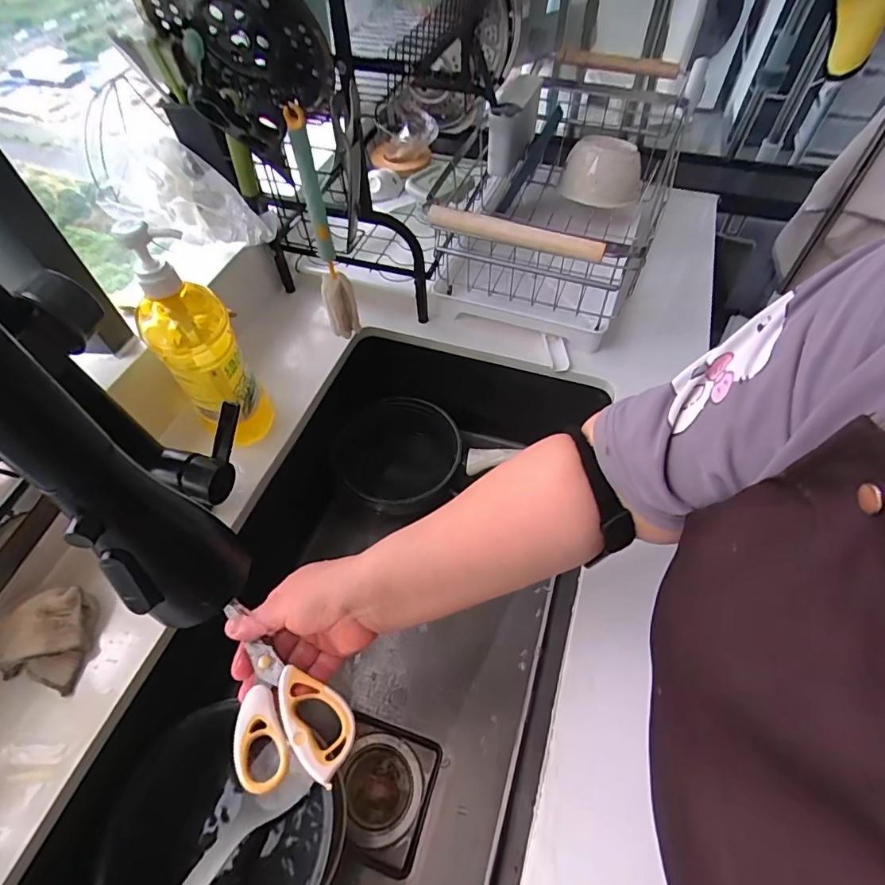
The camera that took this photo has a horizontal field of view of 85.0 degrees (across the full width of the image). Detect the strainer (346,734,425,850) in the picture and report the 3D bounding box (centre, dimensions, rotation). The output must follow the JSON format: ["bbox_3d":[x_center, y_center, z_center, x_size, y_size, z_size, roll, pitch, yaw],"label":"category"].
[{"bbox_3d":[-0.070,0.412,0.576,0.093,0.055,0.098,0,55,1],"label":"strainer"}]

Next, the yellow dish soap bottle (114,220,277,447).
[{"bbox_3d":[-0.248,-0.095,0.499,0.080,0.249,0.077,-28,59,-17],"label":"yellow dish soap bottle"}]

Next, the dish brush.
[{"bbox_3d":[-0.133,-0.230,0.546,0.038,0.256,0.032,-15,56,-9],"label":"dish brush"}]

